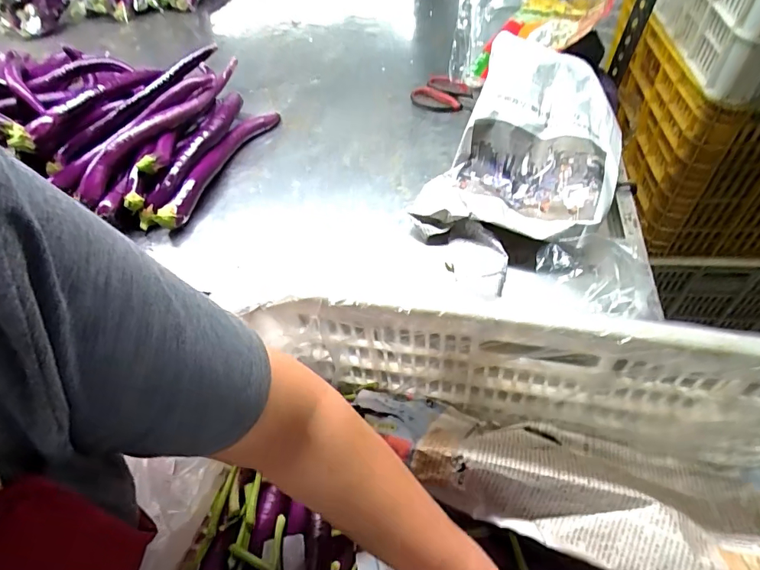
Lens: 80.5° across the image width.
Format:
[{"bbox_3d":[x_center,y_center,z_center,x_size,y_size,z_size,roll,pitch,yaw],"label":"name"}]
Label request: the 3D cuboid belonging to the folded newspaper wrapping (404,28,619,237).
[{"bbox_3d":[0.194,-0.189,0.576,0.217,0.109,0.285,19,52,21],"label":"folded newspaper wrapping"}]

